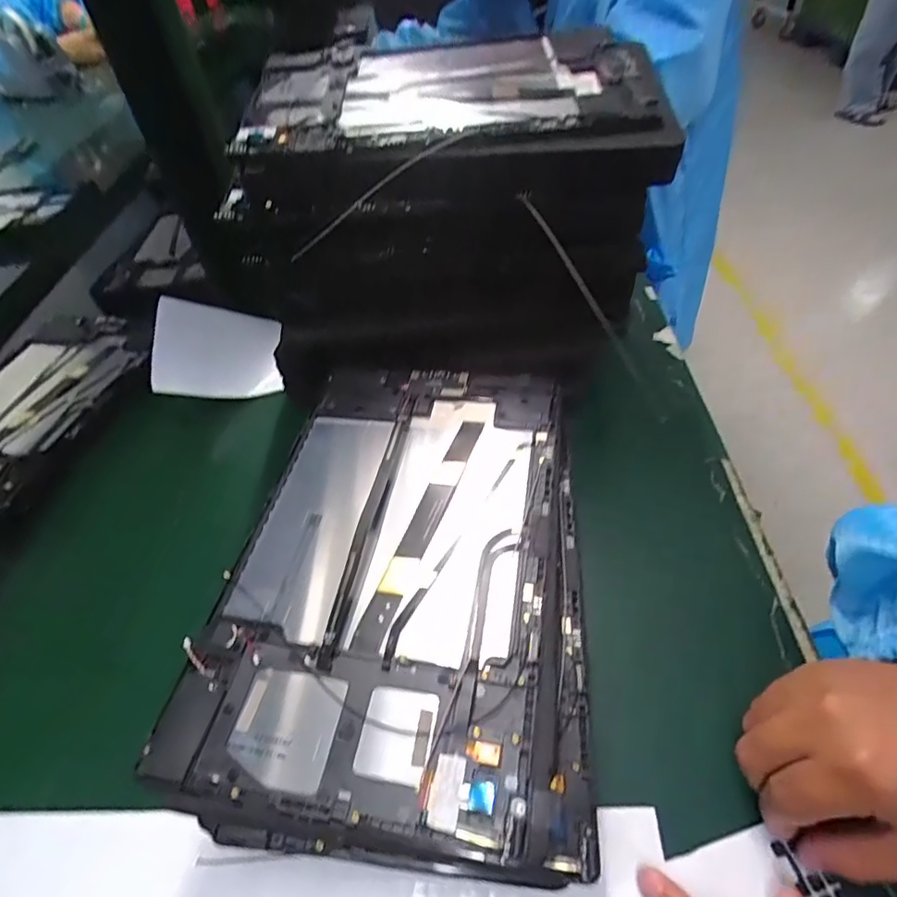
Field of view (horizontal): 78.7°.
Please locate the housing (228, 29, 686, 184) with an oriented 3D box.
[{"bbox_3d":[-0.001,-0.212,0.335,0.248,0.033,0.146,3,49,9],"label":"housing"}]

